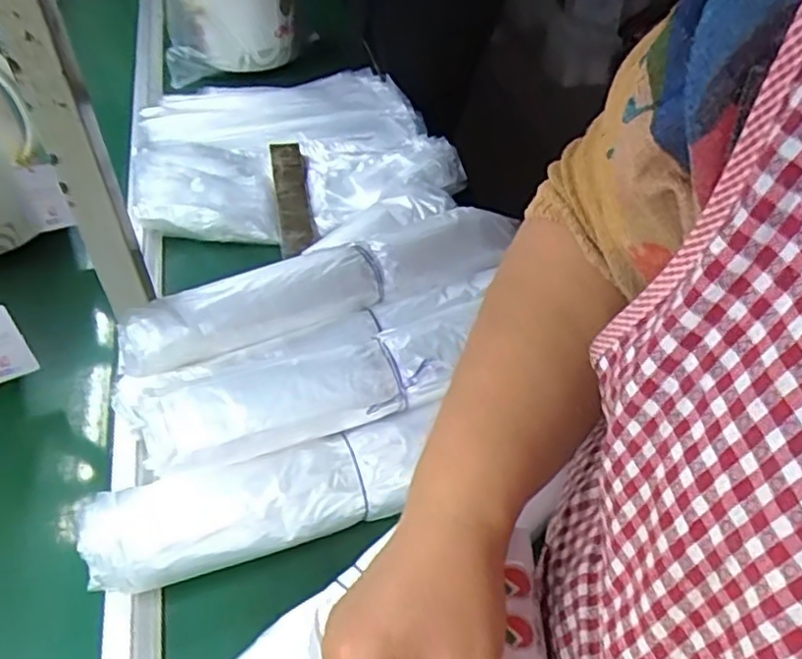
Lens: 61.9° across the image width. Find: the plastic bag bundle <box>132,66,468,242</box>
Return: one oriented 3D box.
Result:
[{"bbox_3d":[-0.153,-0.251,0.875,0.367,0.049,0.356,-13,50,-12],"label":"plastic bag bundle"}]

